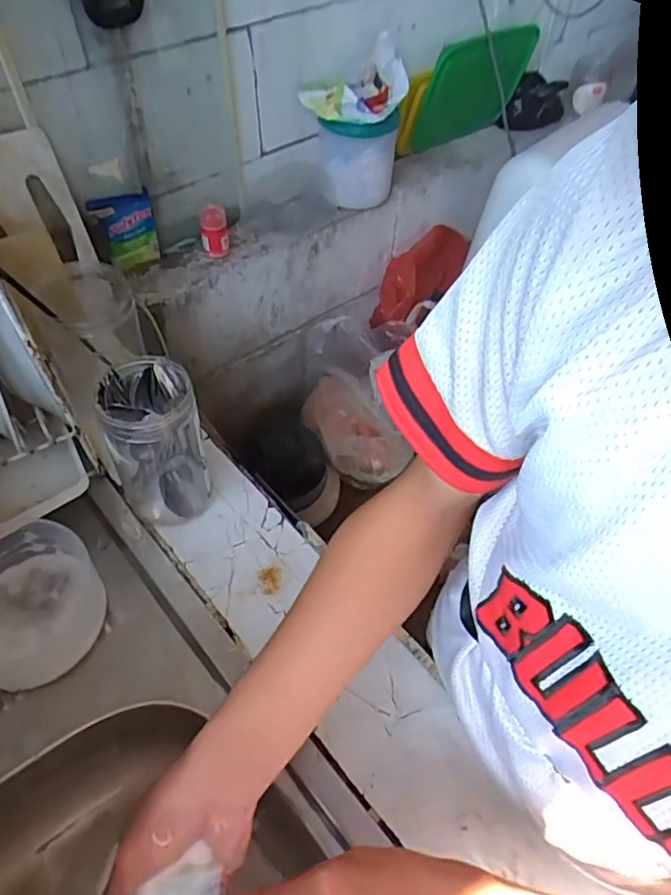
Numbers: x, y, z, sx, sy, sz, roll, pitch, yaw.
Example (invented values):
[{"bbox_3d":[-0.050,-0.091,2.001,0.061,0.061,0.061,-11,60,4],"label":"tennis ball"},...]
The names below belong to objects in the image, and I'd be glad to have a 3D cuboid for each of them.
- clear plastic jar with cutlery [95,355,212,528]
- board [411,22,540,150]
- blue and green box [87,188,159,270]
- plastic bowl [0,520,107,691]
[{"bbox_3d":[-0.180,0.000,0.585,0.086,0.173,0.086,2,50,-2],"label":"clear plastic jar with cutlery"},{"bbox_3d":[0.278,-0.711,1.148,0.306,0.189,0.012,-32,69,-28],"label":"board"},{"bbox_3d":[-0.320,-0.330,0.885,0.089,0.100,0.048,-14,53,-14],"label":"blue and green box"},{"bbox_3d":[-0.295,0.148,0.536,0.143,0.063,0.138,2,50,-2],"label":"plastic bowl"}]

